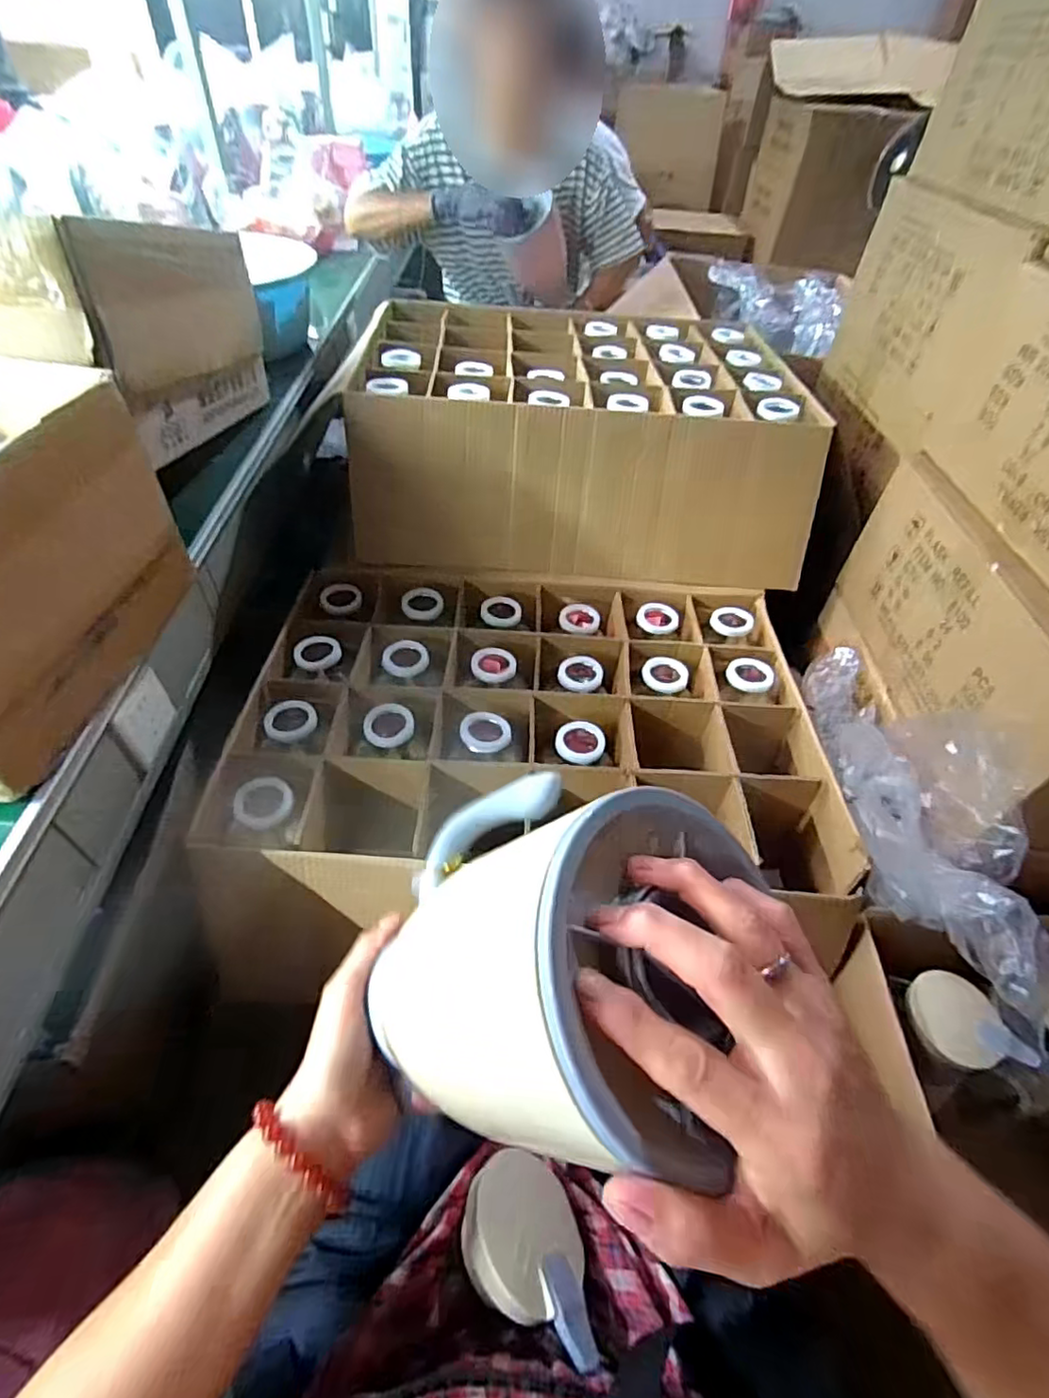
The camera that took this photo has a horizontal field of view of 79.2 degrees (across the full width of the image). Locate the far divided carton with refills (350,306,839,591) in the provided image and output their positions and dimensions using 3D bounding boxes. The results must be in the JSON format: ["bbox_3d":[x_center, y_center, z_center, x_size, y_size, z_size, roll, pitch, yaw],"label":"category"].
[{"bbox_3d":[0.085,-0.442,1.016,0.648,0.195,0.500,0,48,-3],"label":"far divided carton with refills"}]

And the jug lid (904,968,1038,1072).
[{"bbox_3d":[0.417,0.309,0.608,0.073,0.018,0.093,-11,50,-13],"label":"jug lid"}]

